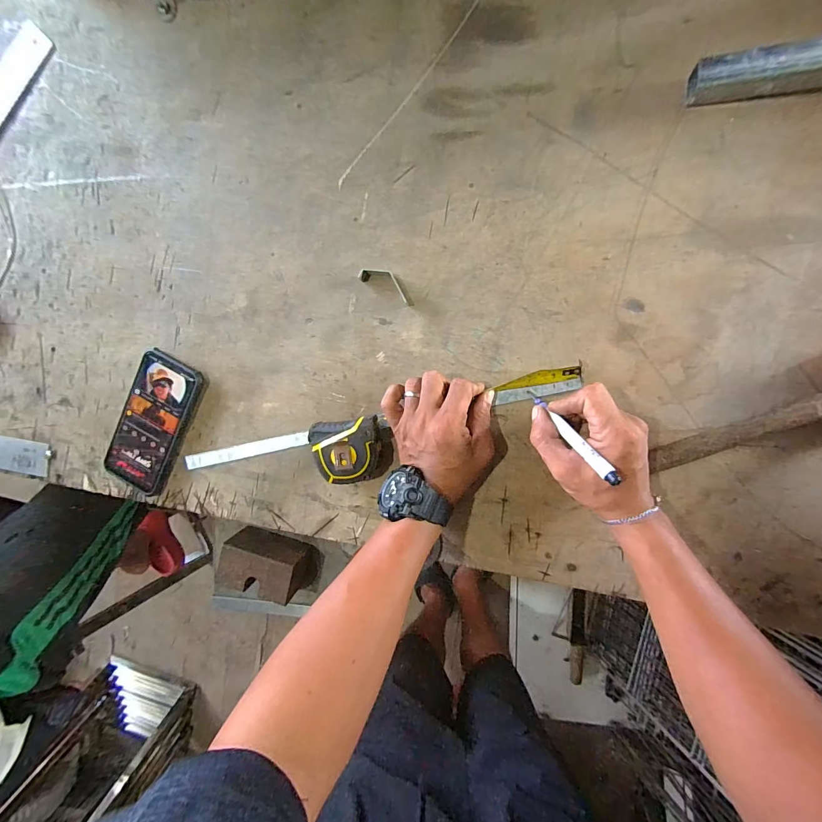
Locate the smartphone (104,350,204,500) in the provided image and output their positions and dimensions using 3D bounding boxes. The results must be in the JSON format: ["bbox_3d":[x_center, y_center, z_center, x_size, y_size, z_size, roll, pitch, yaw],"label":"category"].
[{"bbox_3d":[-0.315,0.020,0.461,0.084,0.014,0.177,28,98,6],"label":"smartphone"}]

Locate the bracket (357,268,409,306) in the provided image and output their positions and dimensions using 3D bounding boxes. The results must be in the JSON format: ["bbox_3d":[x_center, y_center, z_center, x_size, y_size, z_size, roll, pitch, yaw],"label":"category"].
[{"bbox_3d":[-0.027,-0.137,0.401,0.058,0.015,0.020,28,98,6],"label":"bracket"}]

